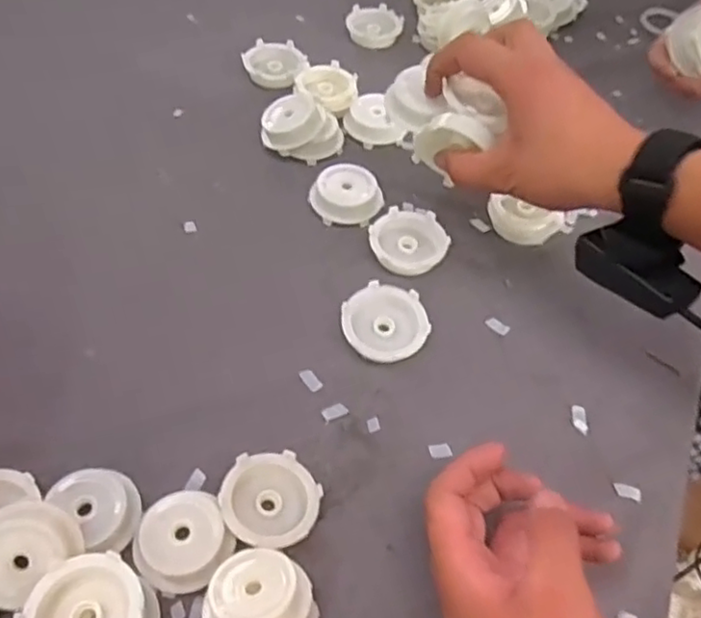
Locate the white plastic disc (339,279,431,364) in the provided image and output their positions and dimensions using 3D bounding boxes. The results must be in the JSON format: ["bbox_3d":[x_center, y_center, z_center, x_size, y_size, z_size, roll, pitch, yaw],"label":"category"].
[{"bbox_3d":[0.023,0.012,0.447,0.058,0.021,0.055,2,53,-3],"label":"white plastic disc"}]

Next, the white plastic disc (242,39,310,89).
[{"bbox_3d":[-0.072,-0.235,0.624,0.059,0.020,0.060,2,53,-3],"label":"white plastic disc"}]

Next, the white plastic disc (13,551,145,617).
[{"bbox_3d":[-0.128,0.146,0.314,0.054,0.018,0.048,-18,57,-18],"label":"white plastic disc"}]

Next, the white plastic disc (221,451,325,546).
[{"bbox_3d":[-0.045,0.110,0.369,0.053,0.025,0.053,2,53,-3],"label":"white plastic disc"}]

